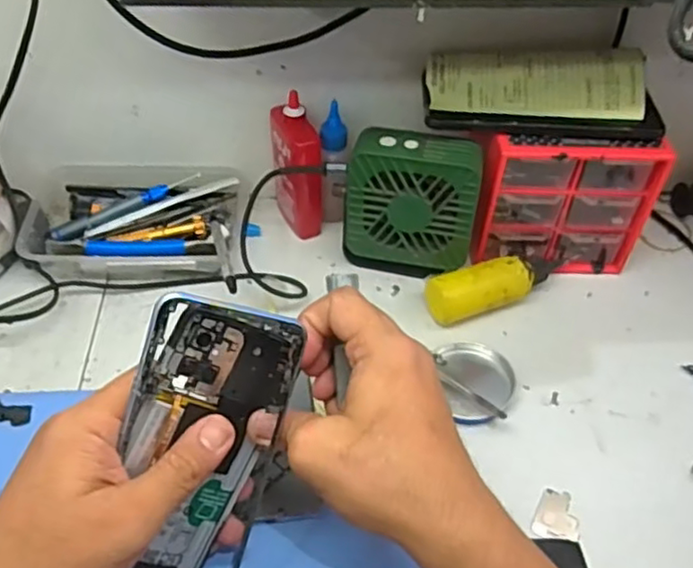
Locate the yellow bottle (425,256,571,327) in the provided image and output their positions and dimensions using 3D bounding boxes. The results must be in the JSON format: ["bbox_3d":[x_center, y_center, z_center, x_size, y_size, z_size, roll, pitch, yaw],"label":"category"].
[{"bbox_3d":[0.121,-0.001,0.527,0.120,0.037,0.040,-16,50,-19],"label":"yellow bottle"}]

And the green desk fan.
[{"bbox_3d":[0.050,-0.058,0.522,0.100,0.115,0.046,15,47,9],"label":"green desk fan"}]

